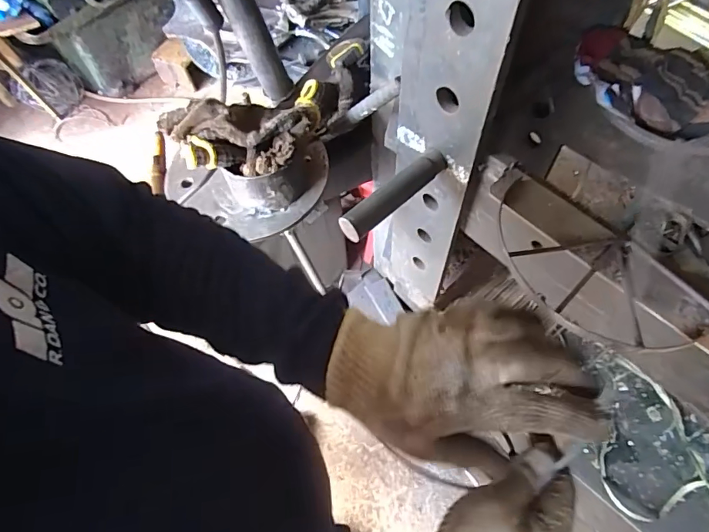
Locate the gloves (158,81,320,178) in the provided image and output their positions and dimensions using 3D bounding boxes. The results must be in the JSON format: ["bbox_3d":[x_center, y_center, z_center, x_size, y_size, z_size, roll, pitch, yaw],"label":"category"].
[{"bbox_3d":[-0.127,-0.181,0.580,0.202,0.069,0.115,-30,63,-13],"label":"gloves"}]

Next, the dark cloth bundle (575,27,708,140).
[{"bbox_3d":[0.364,-0.229,0.562,0.195,0.049,0.145,39,69,22],"label":"dark cloth bundle"}]

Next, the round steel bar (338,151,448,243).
[{"bbox_3d":[0.050,-0.091,0.546,0.159,0.033,0.029,-39,65,-17],"label":"round steel bar"}]

